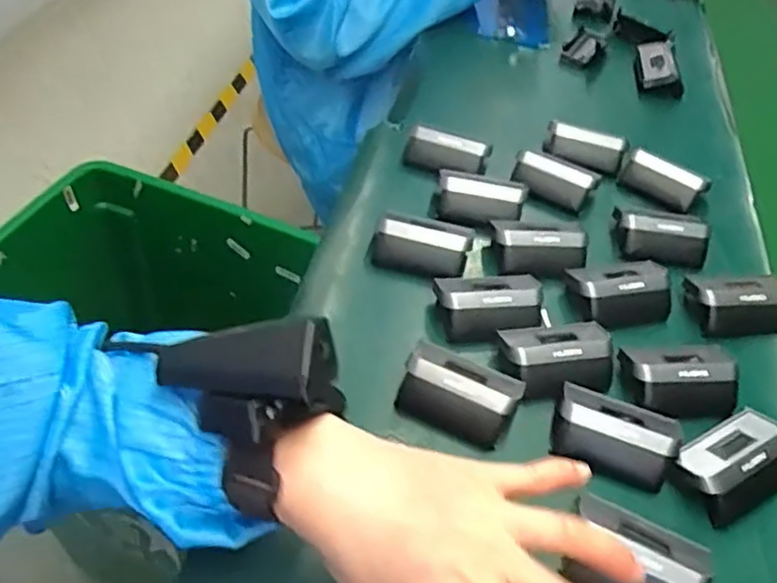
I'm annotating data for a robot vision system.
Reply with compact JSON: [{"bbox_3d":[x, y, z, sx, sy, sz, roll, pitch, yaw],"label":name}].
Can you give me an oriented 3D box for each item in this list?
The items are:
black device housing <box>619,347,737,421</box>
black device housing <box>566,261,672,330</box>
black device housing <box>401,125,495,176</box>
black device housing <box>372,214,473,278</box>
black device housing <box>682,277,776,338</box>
[{"bbox_3d":[0.195,0.060,0.450,0.071,0.026,0.049,4,48,-7],"label":"black device housing"},{"bbox_3d":[0.172,0.001,0.502,0.073,0.028,0.046,0,48,-11],"label":"black device housing"},{"bbox_3d":[0.051,-0.120,0.588,0.072,0.026,0.023,13,47,1],"label":"black device housing"},{"bbox_3d":[0.025,-0.036,0.509,0.071,0.025,0.038,16,47,4],"label":"black device housing"},{"bbox_3d":[0.264,0.008,0.508,0.072,0.024,0.044,5,48,-6],"label":"black device housing"}]

